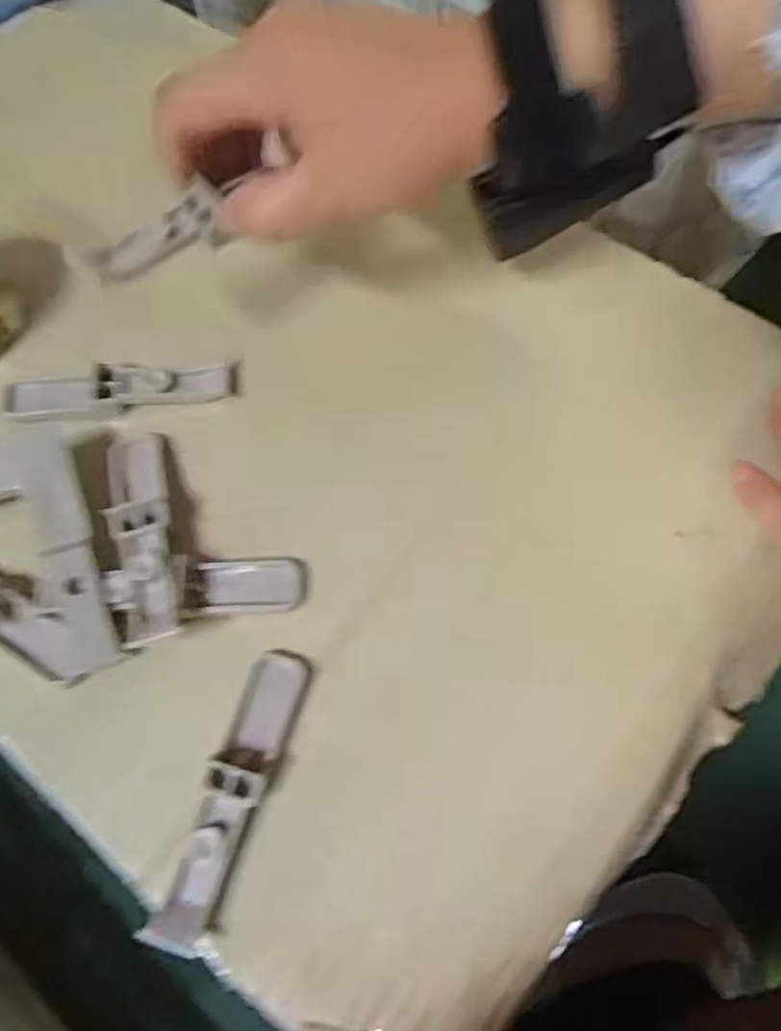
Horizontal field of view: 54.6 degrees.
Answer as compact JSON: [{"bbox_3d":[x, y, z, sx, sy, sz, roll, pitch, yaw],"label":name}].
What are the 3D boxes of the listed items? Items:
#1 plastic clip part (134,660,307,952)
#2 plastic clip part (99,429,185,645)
[{"bbox_3d":[-0.055,0.096,0.265,0.021,0.018,0.100,15,68,8],"label":"plastic clip part"},{"bbox_3d":[-0.102,0.004,0.301,0.027,0.019,0.100,-14,55,-4],"label":"plastic clip part"}]

